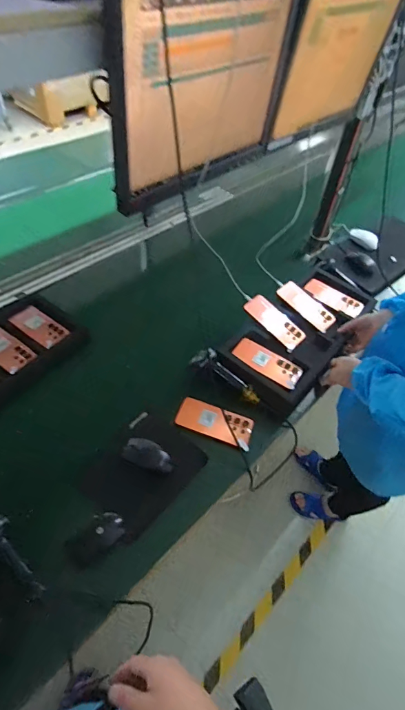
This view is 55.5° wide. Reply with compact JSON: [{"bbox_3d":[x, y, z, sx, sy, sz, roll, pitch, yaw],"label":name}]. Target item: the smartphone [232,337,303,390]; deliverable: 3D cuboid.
[{"bbox_3d":[0.162,0.017,0.957,0.176,0.011,0.082,33,55,20],"label":"smartphone"}]

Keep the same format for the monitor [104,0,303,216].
[{"bbox_3d":[0.016,-0.433,0.605,0.049,0.283,0.375,38,57,24],"label":"monitor"}]

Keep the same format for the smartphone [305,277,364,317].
[{"bbox_3d":[0.386,-0.169,1.141,0.173,0.016,0.067,32,55,20],"label":"smartphone"}]

